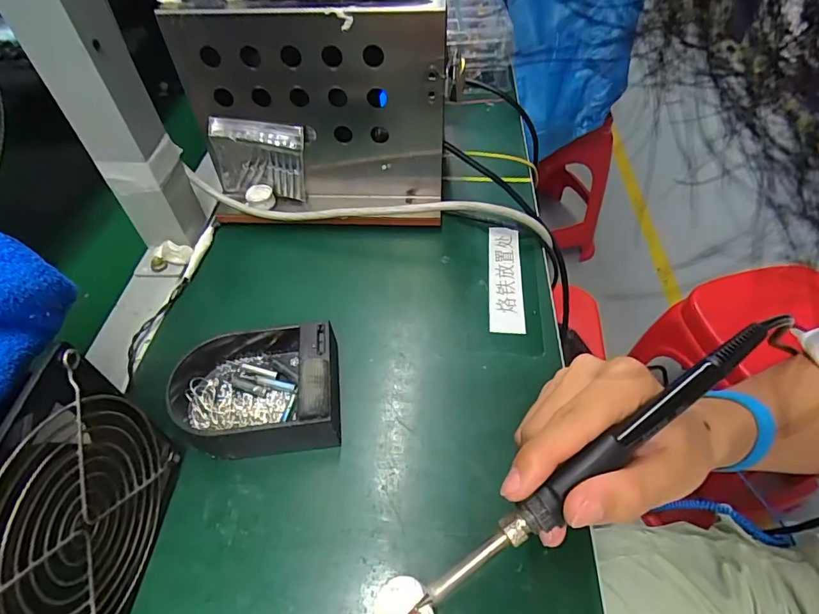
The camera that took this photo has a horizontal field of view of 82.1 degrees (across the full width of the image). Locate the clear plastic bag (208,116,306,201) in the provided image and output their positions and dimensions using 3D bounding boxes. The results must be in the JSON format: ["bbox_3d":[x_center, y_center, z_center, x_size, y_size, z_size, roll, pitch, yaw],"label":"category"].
[{"bbox_3d":[-0.128,-0.126,0.400,0.079,0.068,0.012,6,51,6],"label":"clear plastic bag"}]

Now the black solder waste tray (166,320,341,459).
[{"bbox_3d":[-0.097,0.047,0.298,0.111,0.037,0.092,-2,50,-1],"label":"black solder waste tray"}]

